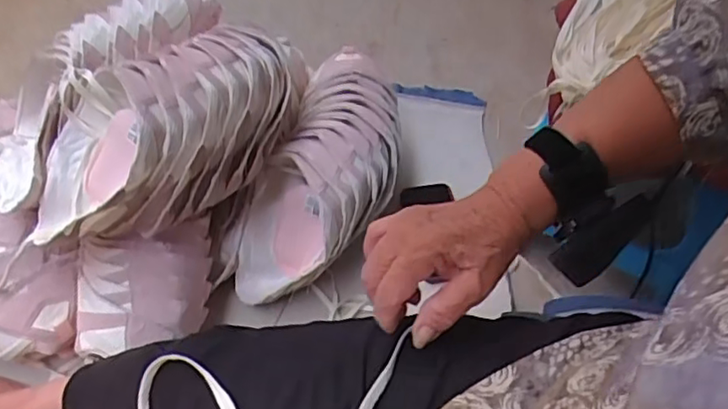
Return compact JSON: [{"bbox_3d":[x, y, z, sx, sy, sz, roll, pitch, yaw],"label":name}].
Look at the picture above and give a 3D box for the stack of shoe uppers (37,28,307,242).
[{"bbox_3d":[-0.227,-0.096,0.708,0.333,0.127,0.188,-19,58,-20],"label":"stack of shoe uppers"}]

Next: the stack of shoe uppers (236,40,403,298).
[{"bbox_3d":[-0.048,-0.054,0.857,0.179,0.143,0.390,14,53,3],"label":"stack of shoe uppers"}]

